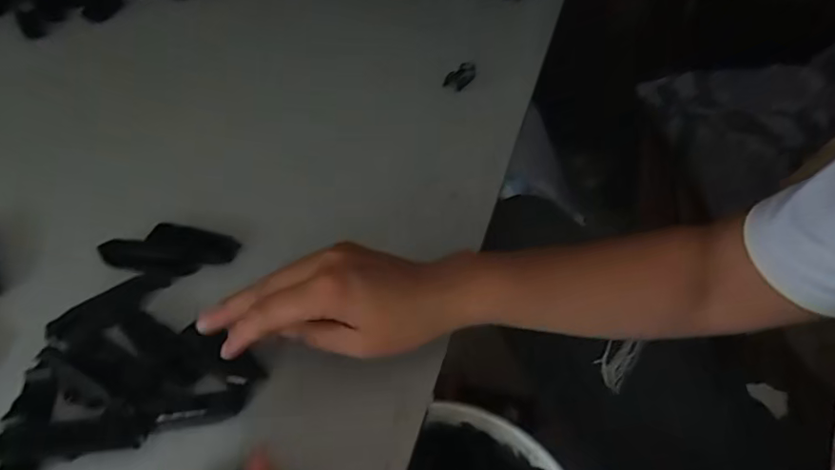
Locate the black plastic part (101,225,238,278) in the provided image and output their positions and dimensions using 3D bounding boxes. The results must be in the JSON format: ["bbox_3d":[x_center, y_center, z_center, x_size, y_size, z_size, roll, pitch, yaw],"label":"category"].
[{"bbox_3d":[-0.179,0.009,0.402,0.088,0.018,0.042,3,46,0],"label":"black plastic part"}]

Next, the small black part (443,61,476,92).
[{"bbox_3d":[0.044,-0.170,0.591,0.019,0.020,0.038,29,52,23],"label":"small black part"}]

